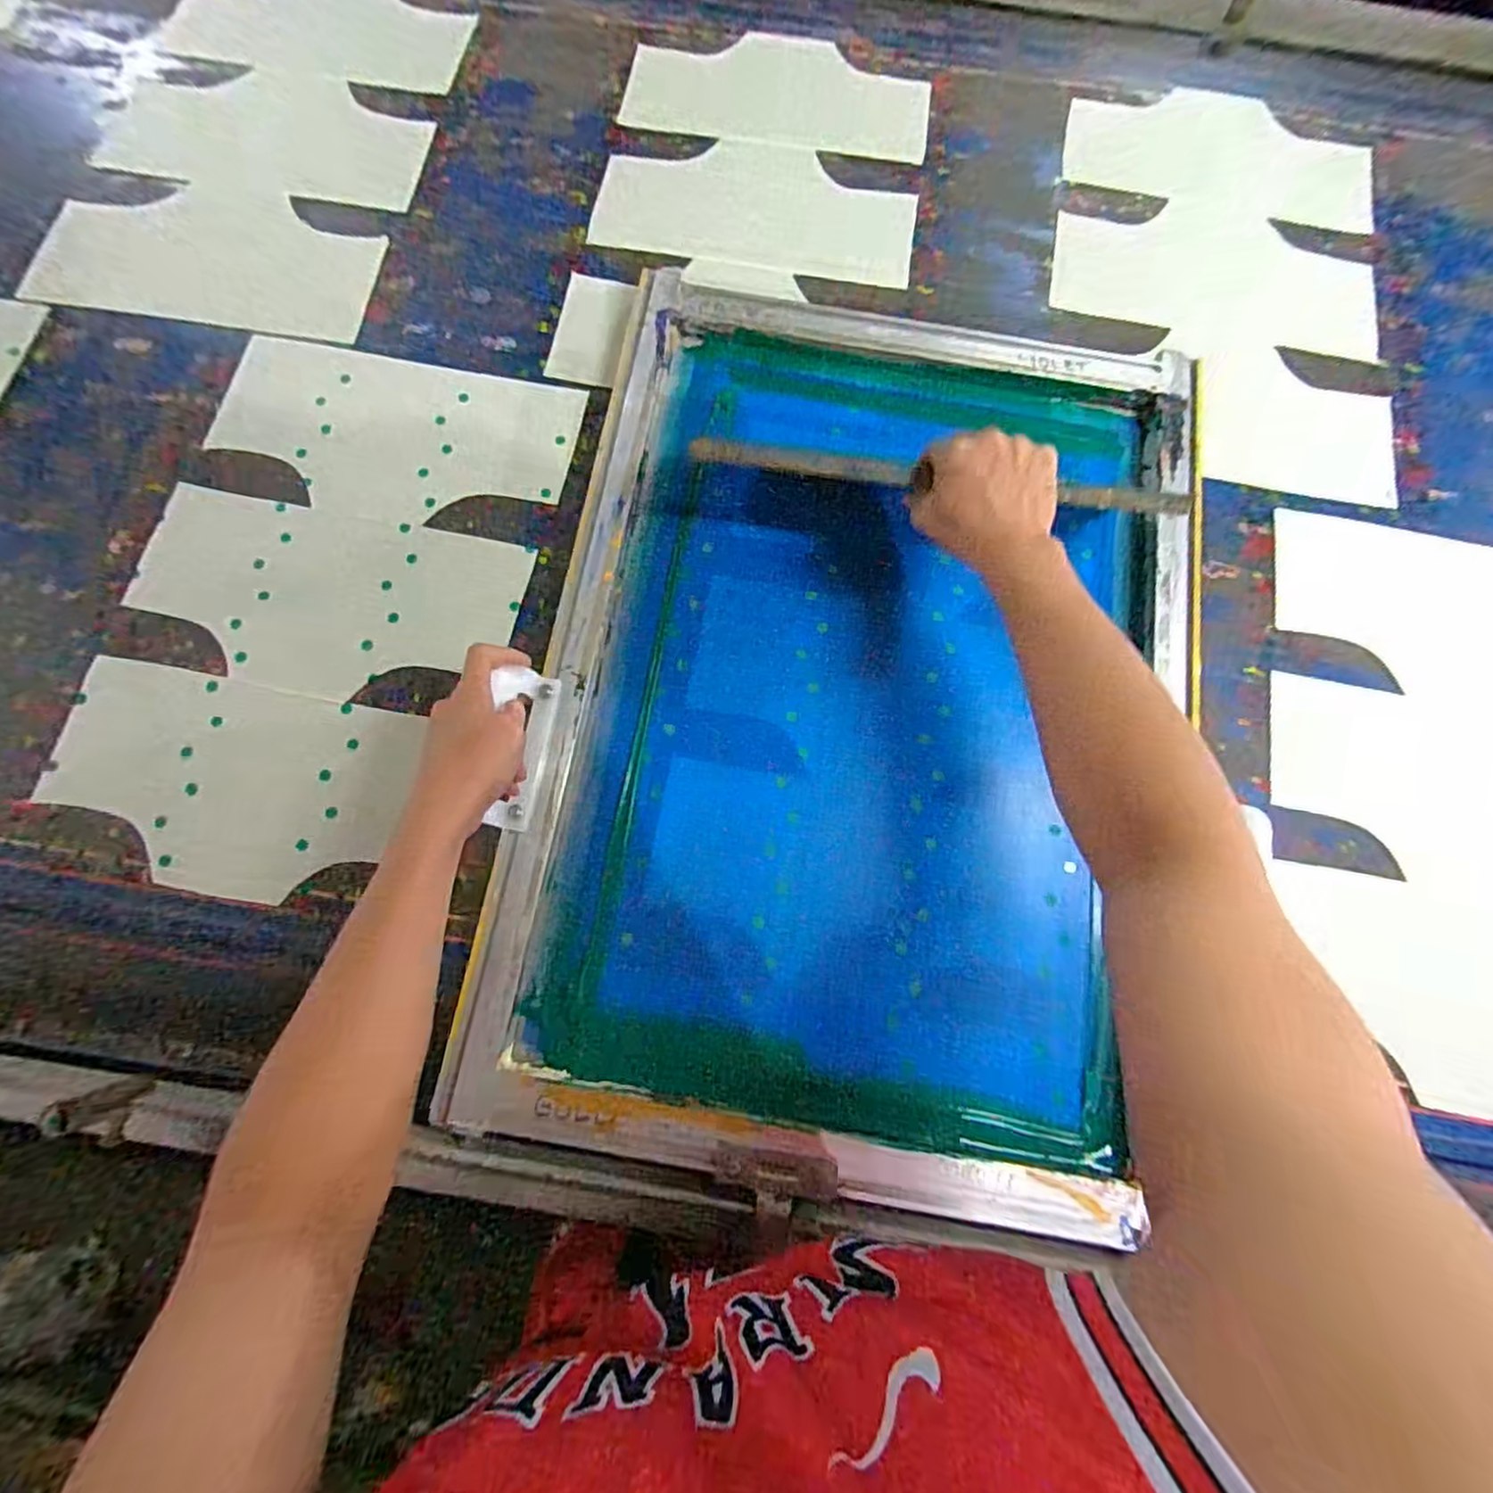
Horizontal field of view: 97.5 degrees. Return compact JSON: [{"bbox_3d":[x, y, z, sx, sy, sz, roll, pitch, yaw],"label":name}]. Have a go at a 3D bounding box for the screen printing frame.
[{"bbox_3d":[0.095,-0.041,0.544,0.509,0.047,0.733,9,75,3],"label":"screen printing frame"}]

